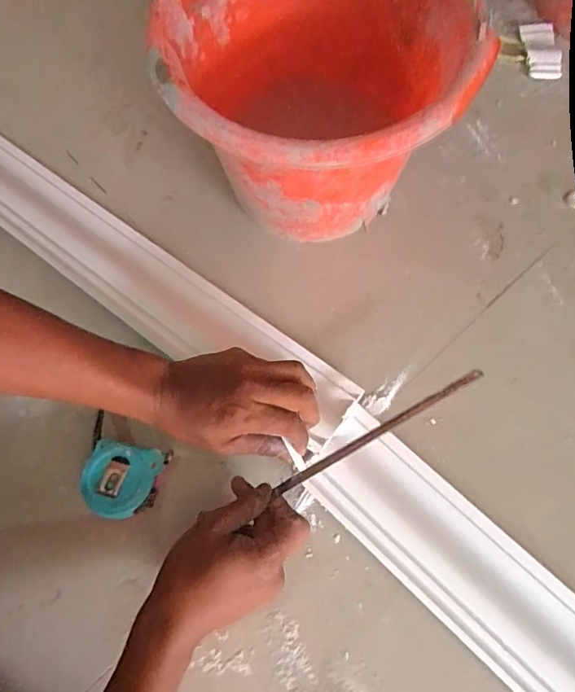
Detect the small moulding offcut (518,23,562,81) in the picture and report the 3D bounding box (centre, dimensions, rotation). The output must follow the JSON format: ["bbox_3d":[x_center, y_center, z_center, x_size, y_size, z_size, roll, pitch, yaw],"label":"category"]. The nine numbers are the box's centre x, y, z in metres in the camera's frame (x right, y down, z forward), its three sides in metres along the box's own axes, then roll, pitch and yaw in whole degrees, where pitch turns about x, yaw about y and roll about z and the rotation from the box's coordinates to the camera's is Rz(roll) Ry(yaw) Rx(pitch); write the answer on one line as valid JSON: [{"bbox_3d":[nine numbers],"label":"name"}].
[{"bbox_3d":[0.348,-0.409,0.645,0.044,0.013,0.098,1,69,1],"label":"small moulding offcut"}]

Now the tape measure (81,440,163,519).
[{"bbox_3d":[-0.148,0.122,0.424,0.065,0.036,0.062,11,69,5],"label":"tape measure"}]

